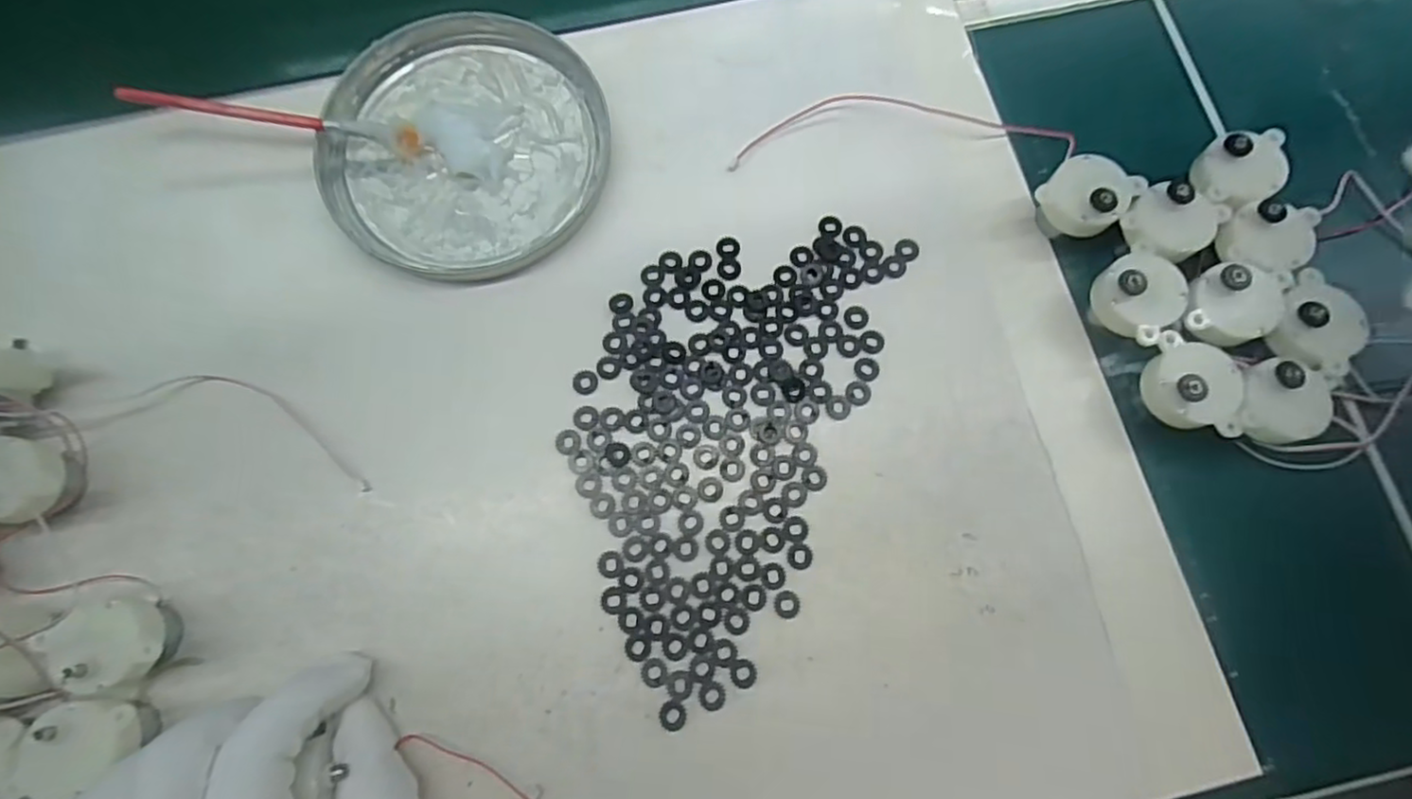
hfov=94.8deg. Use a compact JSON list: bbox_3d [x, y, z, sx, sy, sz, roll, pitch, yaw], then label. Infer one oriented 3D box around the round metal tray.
[{"bbox_3d":[-0.111,-0.119,0.302,0.126,0.014,0.130,0,76,0],"label":"round metal tray"}]

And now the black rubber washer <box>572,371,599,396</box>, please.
[{"bbox_3d":[-0.052,-0.008,0.277,0.010,0.004,0.010,1,76,0],"label":"black rubber washer"}]

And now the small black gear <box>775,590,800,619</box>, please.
[{"bbox_3d":[0.032,0.081,0.255,0.010,0.004,0.011,4,76,1],"label":"small black gear"}]

